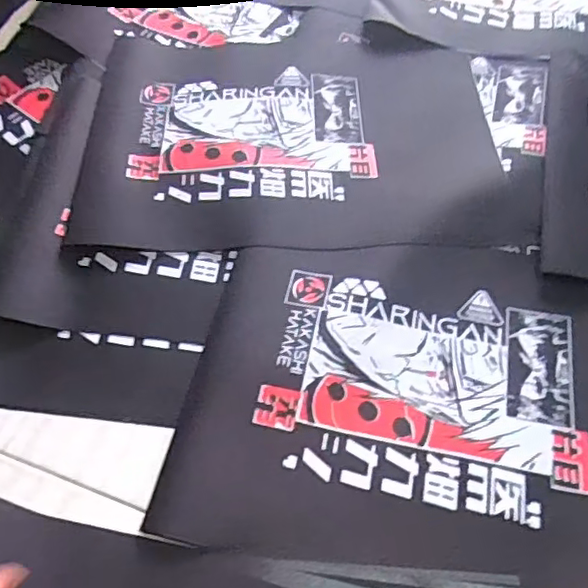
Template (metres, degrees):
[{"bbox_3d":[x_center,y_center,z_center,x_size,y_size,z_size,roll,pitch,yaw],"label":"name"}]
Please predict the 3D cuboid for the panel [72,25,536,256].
[{"bbox_3d":[-0.003,-0.215,0.766,0.496,0.015,0.385,0,57,0],"label":"panel"}]

